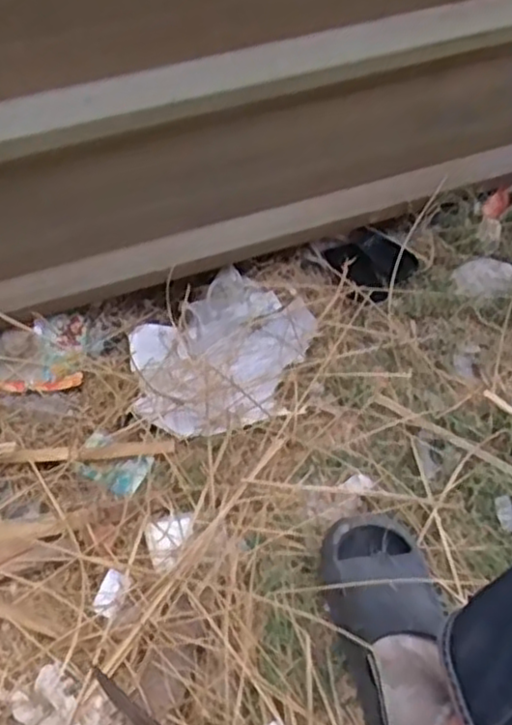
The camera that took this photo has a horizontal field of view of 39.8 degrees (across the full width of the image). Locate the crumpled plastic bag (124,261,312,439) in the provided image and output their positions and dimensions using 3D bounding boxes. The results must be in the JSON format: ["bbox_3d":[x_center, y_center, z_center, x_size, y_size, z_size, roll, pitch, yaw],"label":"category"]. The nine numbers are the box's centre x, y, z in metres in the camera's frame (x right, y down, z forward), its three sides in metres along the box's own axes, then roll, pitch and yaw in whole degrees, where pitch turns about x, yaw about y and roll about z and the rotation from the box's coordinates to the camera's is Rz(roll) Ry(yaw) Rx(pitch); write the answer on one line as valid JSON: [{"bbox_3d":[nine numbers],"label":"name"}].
[{"bbox_3d":[-0.059,-0.035,1.017,0.246,0.051,0.299,19,55,15],"label":"crumpled plastic bag"}]

